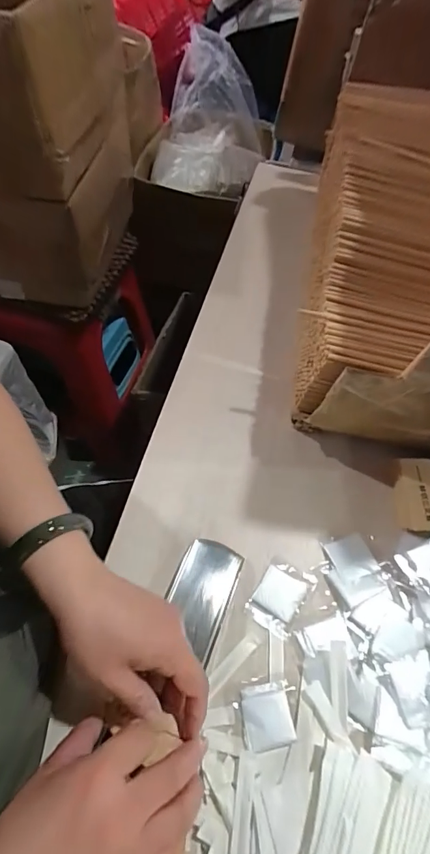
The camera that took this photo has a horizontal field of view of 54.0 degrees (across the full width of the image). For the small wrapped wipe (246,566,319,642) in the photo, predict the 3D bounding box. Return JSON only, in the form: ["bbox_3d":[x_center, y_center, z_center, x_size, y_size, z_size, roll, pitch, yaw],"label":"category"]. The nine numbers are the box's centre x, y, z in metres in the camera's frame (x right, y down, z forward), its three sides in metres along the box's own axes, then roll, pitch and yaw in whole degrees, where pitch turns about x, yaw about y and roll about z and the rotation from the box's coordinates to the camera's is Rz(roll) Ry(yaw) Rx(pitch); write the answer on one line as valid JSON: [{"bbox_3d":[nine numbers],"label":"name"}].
[{"bbox_3d":[0.062,0.158,0.397,0.046,0.004,0.062,31,62,15],"label":"small wrapped wipe"}]

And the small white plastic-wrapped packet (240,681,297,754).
[{"bbox_3d":[0.043,0.237,0.347,0.042,0.008,0.044,-3,59,-5],"label":"small white plastic-wrapped packet"}]

